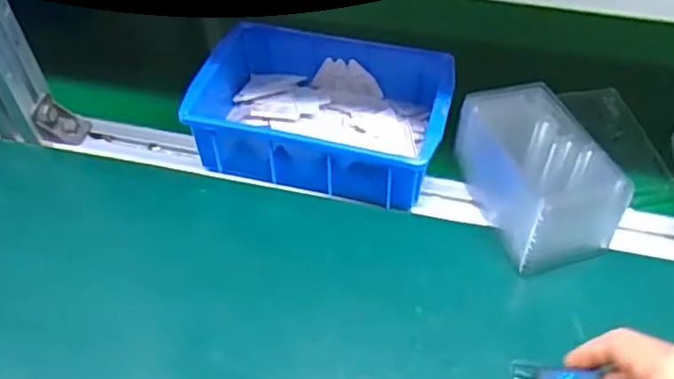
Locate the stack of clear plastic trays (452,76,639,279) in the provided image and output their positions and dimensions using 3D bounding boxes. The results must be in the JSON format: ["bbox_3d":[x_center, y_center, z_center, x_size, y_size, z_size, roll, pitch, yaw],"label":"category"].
[{"bbox_3d":[0.151,-0.015,0.503,0.078,0.070,0.134,-16,51,-11],"label":"stack of clear plastic trays"}]

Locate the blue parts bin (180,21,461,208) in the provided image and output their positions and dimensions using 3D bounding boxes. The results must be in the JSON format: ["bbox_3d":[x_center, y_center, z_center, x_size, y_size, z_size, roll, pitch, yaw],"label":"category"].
[{"bbox_3d":[-0.008,-0.069,0.553,0.202,0.067,0.147,11,51,12],"label":"blue parts bin"}]

